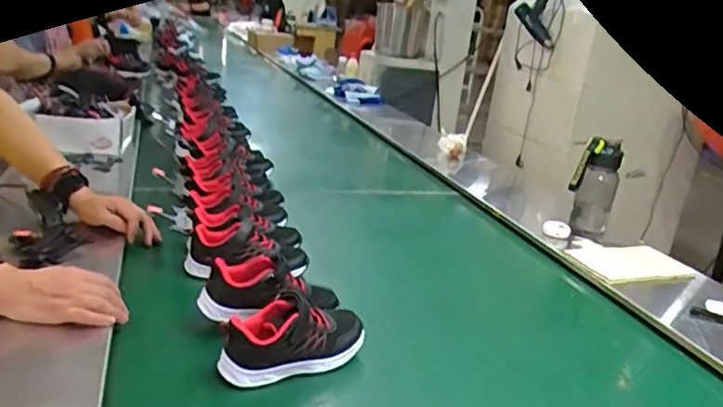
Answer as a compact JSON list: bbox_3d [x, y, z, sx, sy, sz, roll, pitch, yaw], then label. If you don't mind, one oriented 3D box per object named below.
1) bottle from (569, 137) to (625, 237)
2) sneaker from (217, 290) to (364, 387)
[{"bbox_3d":[0.470,-0.027,1.203,0.074,0.197,0.067,18,21,32],"label":"bottle"},{"bbox_3d":[-0.079,0.159,0.714,0.181,0.078,0.064,-4,21,-30],"label":"sneaker"}]

